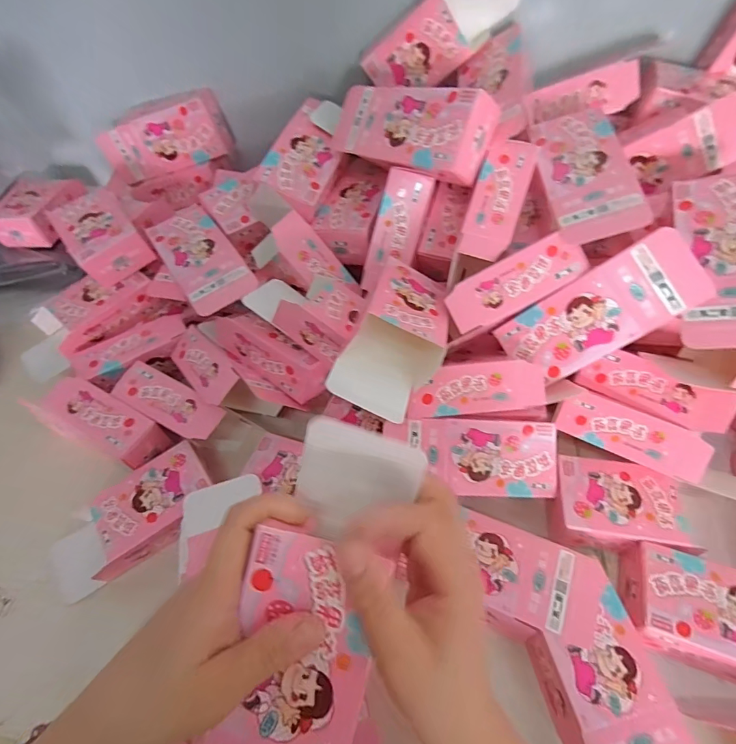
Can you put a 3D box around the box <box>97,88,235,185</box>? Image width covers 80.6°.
[{"bbox_3d":[-0.275,-0.313,0.584,0.169,0.083,0.044,-15,55,10],"label":"box"}]

